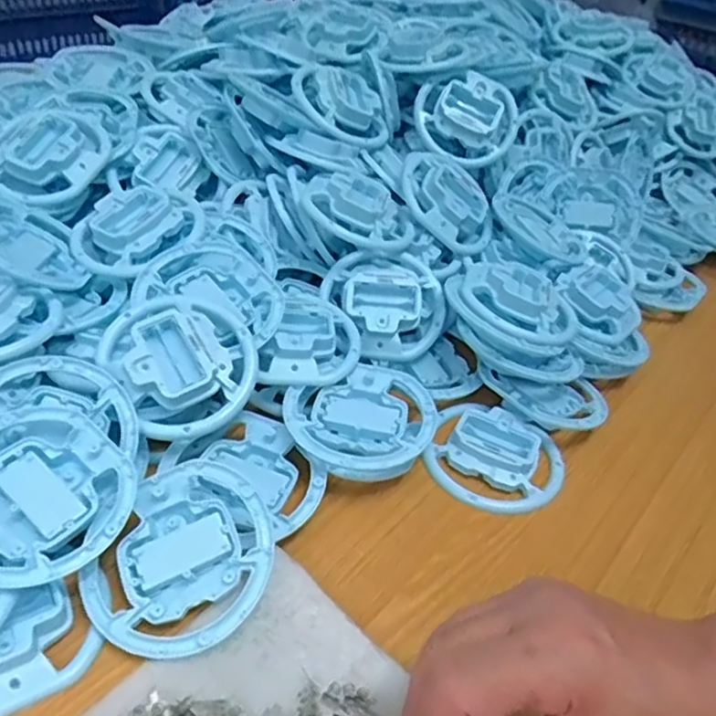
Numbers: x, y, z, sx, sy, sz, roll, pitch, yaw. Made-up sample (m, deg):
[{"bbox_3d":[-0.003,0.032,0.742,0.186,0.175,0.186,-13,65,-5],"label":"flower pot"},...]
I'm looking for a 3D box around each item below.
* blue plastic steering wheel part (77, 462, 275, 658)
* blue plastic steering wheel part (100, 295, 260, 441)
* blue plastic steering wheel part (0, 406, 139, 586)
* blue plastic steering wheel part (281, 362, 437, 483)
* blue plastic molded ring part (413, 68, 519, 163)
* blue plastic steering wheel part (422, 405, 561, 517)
[{"bbox_3d":[-0.095,0.113,0.362,0.099,0.021,0.099,-2,62,5],"label":"blue plastic steering wheel part"},{"bbox_3d":[-0.118,0.001,0.436,0.095,0.044,0.104,-28,85,-22],"label":"blue plastic steering wheel part"},{"bbox_3d":[-0.184,0.078,0.365,0.104,0.025,0.104,9,50,-11],"label":"blue plastic steering wheel part"},{"bbox_3d":[0.006,0.043,0.455,0.108,0.014,0.097,-28,50,-37],"label":"blue plastic steering wheel part"},{"bbox_3d":[0.111,-0.242,0.652,0.104,0.092,0.041,10,1,-6],"label":"blue plastic molded ring part"},{"bbox_3d":[0.101,0.073,0.472,0.096,0.022,0.087,16,39,13],"label":"blue plastic steering wheel part"}]

